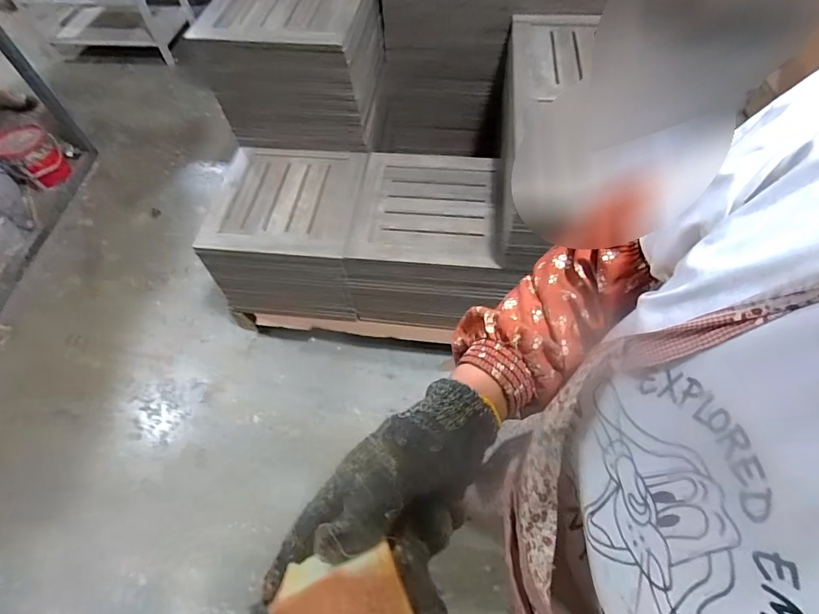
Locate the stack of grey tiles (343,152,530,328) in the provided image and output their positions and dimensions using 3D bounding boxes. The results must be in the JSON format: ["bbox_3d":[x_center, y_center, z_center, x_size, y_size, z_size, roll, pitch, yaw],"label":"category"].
[{"bbox_3d":[0.053,-0.186,1.226,0.390,0.275,0.388,3,57,3],"label":"stack of grey tiles"}]

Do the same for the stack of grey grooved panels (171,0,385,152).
[{"bbox_3d":[-0.280,-0.801,1.294,0.386,0.358,0.719,4,57,3],"label":"stack of grey grooved panels"}]

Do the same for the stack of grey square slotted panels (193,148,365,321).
[{"bbox_3d":[-0.335,-0.198,1.263,0.365,0.301,0.393,4,57,3],"label":"stack of grey square slotted panels"}]

